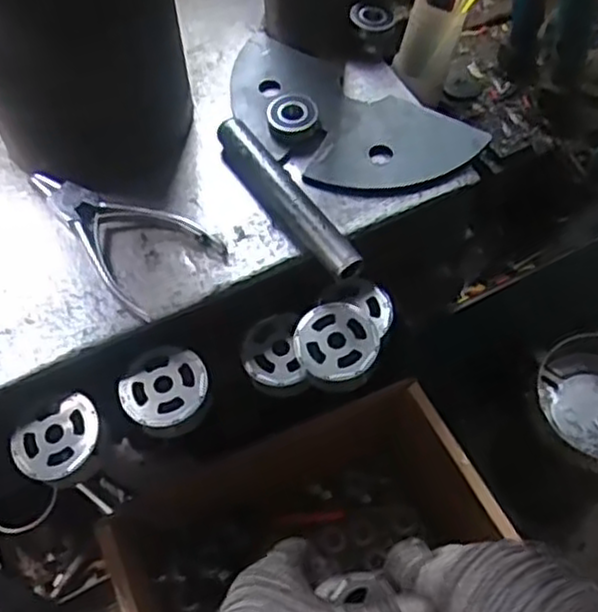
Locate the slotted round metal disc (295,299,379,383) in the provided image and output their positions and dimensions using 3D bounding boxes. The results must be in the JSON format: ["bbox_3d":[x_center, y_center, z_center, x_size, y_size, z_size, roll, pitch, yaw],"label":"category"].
[{"bbox_3d":[0.023,0.021,0.459,0.050,0.009,0.051,0,59,1],"label":"slotted round metal disc"}]

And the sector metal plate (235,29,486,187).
[{"bbox_3d":[0.024,-0.127,0.512,0.189,0.011,0.092,31,64,18],"label":"sector metal plate"}]

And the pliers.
[{"bbox_3d":[-0.107,-0.055,0.467,0.071,0.014,0.128,-34,64,-18],"label":"pliers"}]

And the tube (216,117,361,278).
[{"bbox_3d":[-0.007,-0.069,0.471,0.023,0.021,0.143,-32,63,-17],"label":"tube"}]

